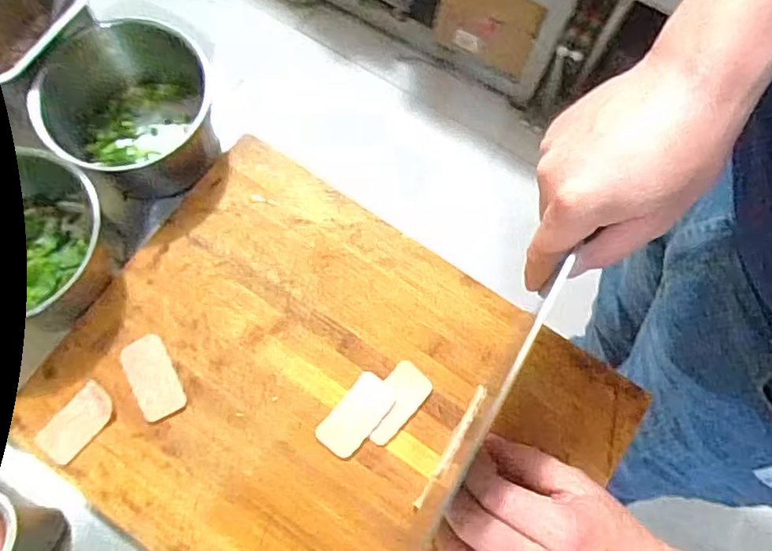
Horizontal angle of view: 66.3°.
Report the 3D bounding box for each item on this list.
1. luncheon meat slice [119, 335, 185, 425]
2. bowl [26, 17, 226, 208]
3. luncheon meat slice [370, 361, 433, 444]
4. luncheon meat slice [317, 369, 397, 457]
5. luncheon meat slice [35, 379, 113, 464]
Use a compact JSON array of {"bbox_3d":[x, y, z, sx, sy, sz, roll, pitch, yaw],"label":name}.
[{"bbox_3d":[-0.176,0.076,0.443,0.032,0.004,0.063,-27,76,-9],"label":"luncheon meat slice"},{"bbox_3d":[-0.211,-0.134,0.498,0.129,0.071,0.133,-11,74,-5],"label":"bowl"},{"bbox_3d":[0.006,0.096,0.446,0.033,0.004,0.061,41,76,10],"label":"luncheon meat slice"},{"bbox_3d":[-0.022,0.104,0.442,0.033,0.004,0.064,37,76,9],"label":"luncheon meat slice"},{"bbox_3d":[-0.228,0.109,0.435,0.031,0.006,0.058,39,76,9],"label":"luncheon meat slice"}]

